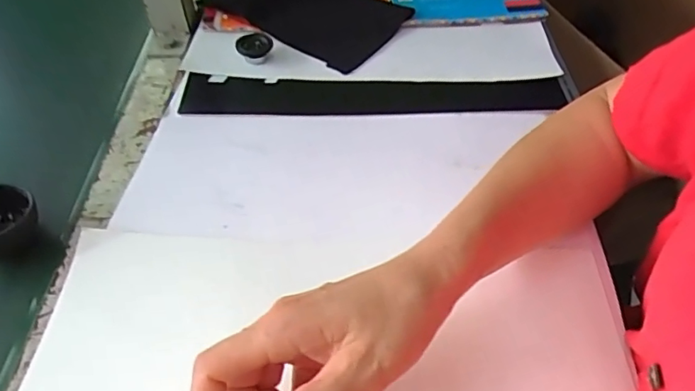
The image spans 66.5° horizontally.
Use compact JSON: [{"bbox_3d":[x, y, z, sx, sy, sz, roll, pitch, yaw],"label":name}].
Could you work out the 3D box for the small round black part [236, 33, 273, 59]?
[{"bbox_3d":[-0.093,-0.150,0.533,0.035,0.017,0.038,0,50,0],"label":"small round black part"}]

